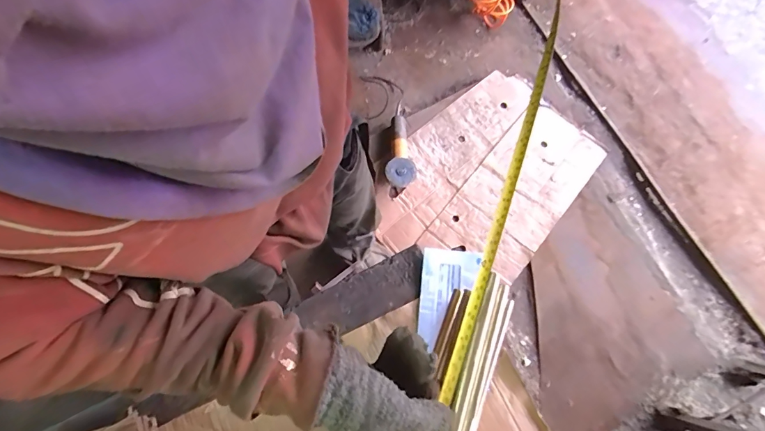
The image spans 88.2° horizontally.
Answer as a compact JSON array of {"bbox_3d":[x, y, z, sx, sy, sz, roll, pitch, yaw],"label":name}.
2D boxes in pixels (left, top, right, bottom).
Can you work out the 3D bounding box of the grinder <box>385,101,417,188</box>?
[{"bbox_3d":[0.054,-0.270,1.406,0.096,0.091,0.347,-5,73,0],"label":"grinder"}]

